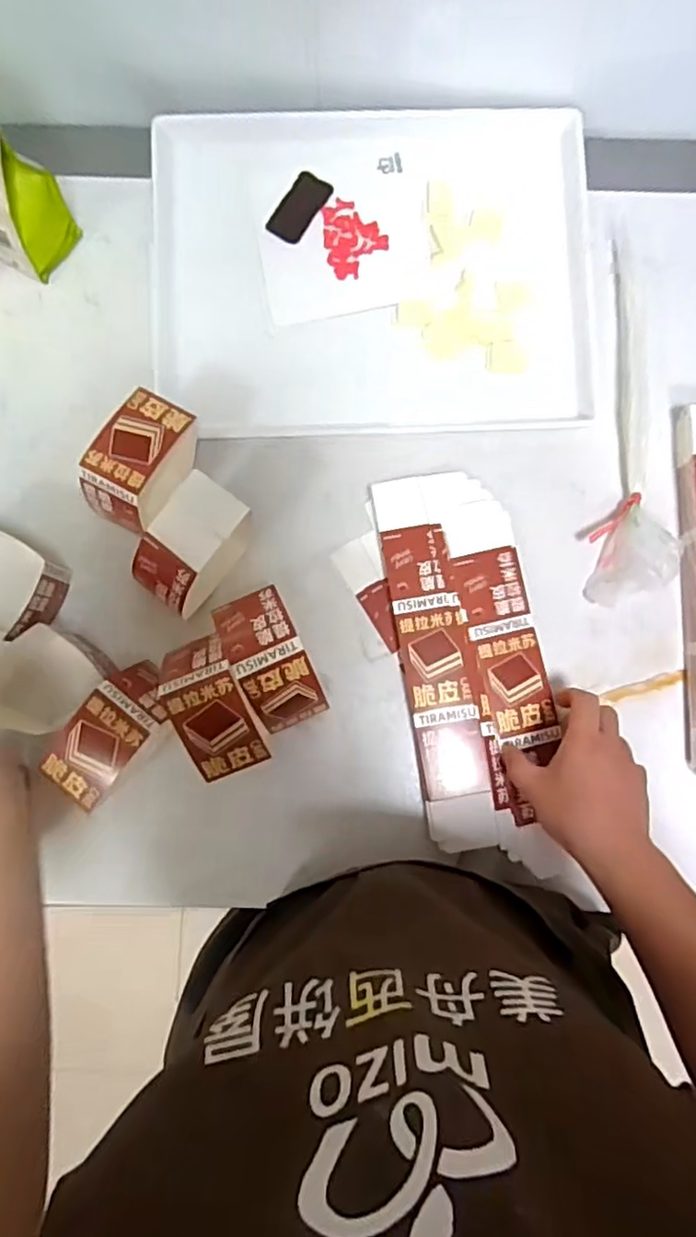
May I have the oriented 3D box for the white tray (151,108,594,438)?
[{"bbox_3d":[0.026,-0.350,0.619,0.421,0.019,0.334,-2,87,-1],"label":"white tray"}]

